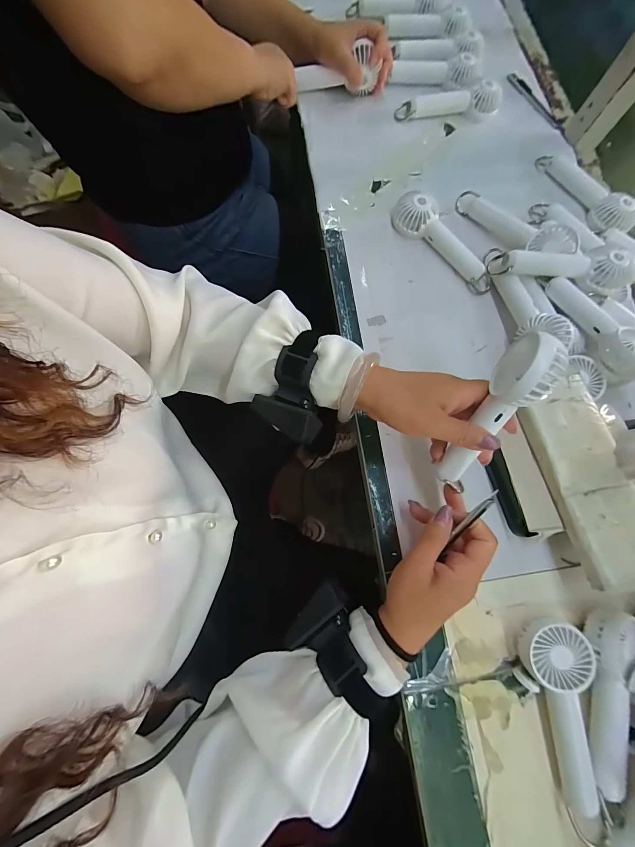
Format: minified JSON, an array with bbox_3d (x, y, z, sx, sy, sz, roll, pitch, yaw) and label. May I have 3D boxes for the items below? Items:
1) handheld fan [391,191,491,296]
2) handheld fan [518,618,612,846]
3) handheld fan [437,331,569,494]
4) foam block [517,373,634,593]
[{"bbox_3d":[0.162,-0.237,0.423,0.042,0.033,0.165,-41,79,-12],"label":"handheld fan"},{"bbox_3d":[0.225,0.265,0.293,0.053,0.033,0.164,-6,74,-4],"label":"handheld fan"},{"bbox_3d":[0.152,-0.005,0.286,0.031,0.153,0.047,24,34,5],"label":"handheld fan"},{"bbox_3d":[0.271,0.055,0.324,0.080,0.014,0.192,-17,76,-3],"label":"foam block"}]

